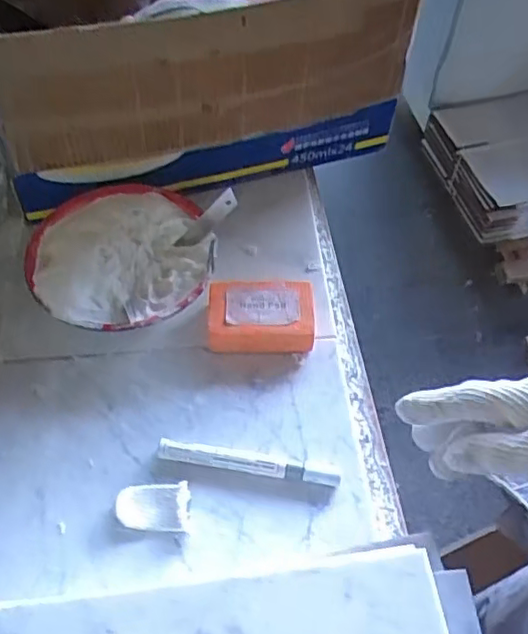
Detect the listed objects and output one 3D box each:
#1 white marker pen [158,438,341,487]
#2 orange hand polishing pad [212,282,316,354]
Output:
[{"bbox_3d":[-0.012,0.115,0.483,0.142,0.013,0.016,8,57,4],"label":"white marker pen"},{"bbox_3d":[-0.003,-0.002,0.553,0.092,0.031,0.061,2,57,-1],"label":"orange hand polishing pad"}]

